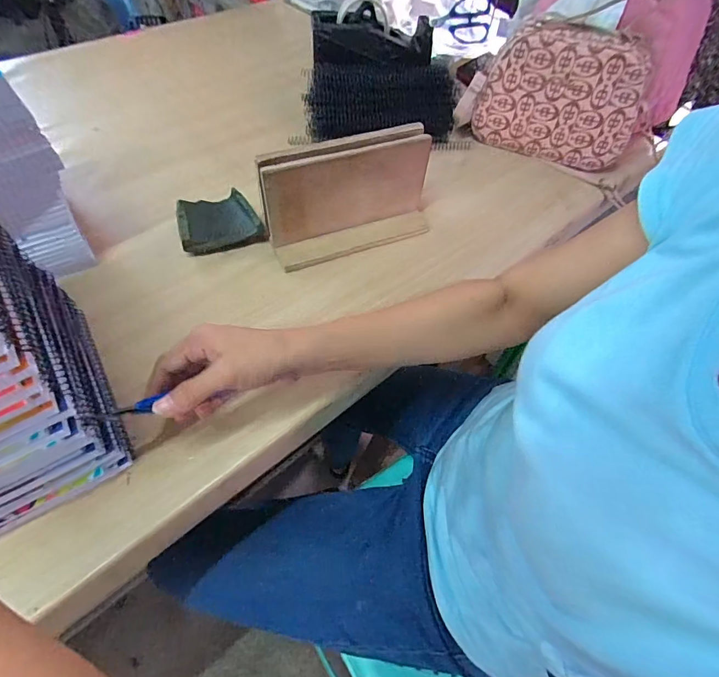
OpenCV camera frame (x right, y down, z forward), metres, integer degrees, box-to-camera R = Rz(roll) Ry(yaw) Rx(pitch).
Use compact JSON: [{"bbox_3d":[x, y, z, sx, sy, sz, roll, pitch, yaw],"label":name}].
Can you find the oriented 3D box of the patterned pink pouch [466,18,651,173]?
[{"bbox_3d":[0.284,-0.343,0.596,0.214,0.147,0.065,21,58,9],"label":"patterned pink pouch"}]

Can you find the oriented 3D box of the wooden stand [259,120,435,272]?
[{"bbox_3d":[-0.008,-0.160,0.484,0.198,0.115,0.065,-20,61,-16],"label":"wooden stand"}]

